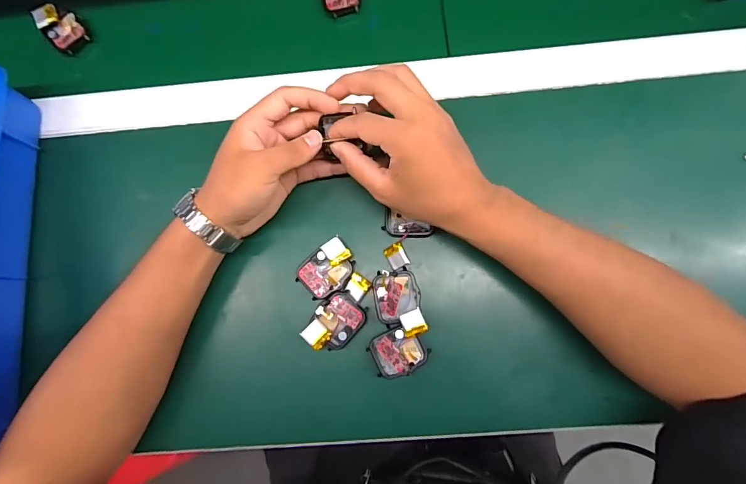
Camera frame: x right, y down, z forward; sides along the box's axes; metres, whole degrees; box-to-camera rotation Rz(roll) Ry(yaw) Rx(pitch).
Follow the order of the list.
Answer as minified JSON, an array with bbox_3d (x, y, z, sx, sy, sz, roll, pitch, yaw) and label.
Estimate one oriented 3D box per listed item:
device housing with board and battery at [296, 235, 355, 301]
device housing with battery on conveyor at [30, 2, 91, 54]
[{"bbox_3d":[-0.039,0.025,0.349,0.051,0.016,0.038,-38,82,-2],"label":"device housing with board and battery"},{"bbox_3d":[-0.318,-0.220,0.408,0.034,0.020,0.050,-42,82,-3],"label":"device housing with battery on conveyor"}]

